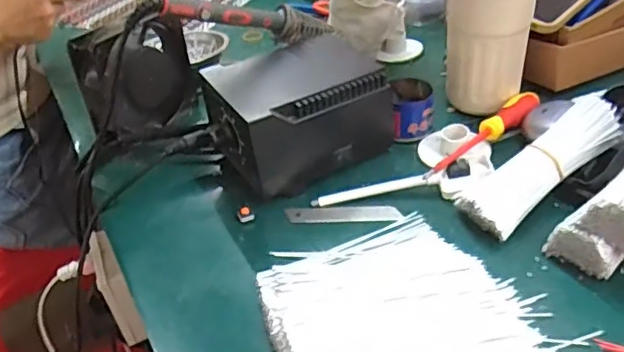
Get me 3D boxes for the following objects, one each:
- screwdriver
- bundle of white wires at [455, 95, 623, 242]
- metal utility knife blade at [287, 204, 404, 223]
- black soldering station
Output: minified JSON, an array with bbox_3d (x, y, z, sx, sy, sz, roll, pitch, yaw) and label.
[{"bbox_3d":[0.159,-0.037,0.528,0.156,0.018,0.025,-32,44,-32],"label":"screwdriver"},{"bbox_3d":[0.184,-0.009,0.463,0.149,0.029,0.041,-37,44,-12],"label":"bundle of white wires"},{"bbox_3d":[0.027,0.031,0.486,0.092,0.004,0.019,-1,44,5],"label":"metal utility knife blade"},{"bbox_3d":[-0.011,-0.059,0.532,0.147,0.087,0.097,-19,37,-17],"label":"black soldering station"}]

